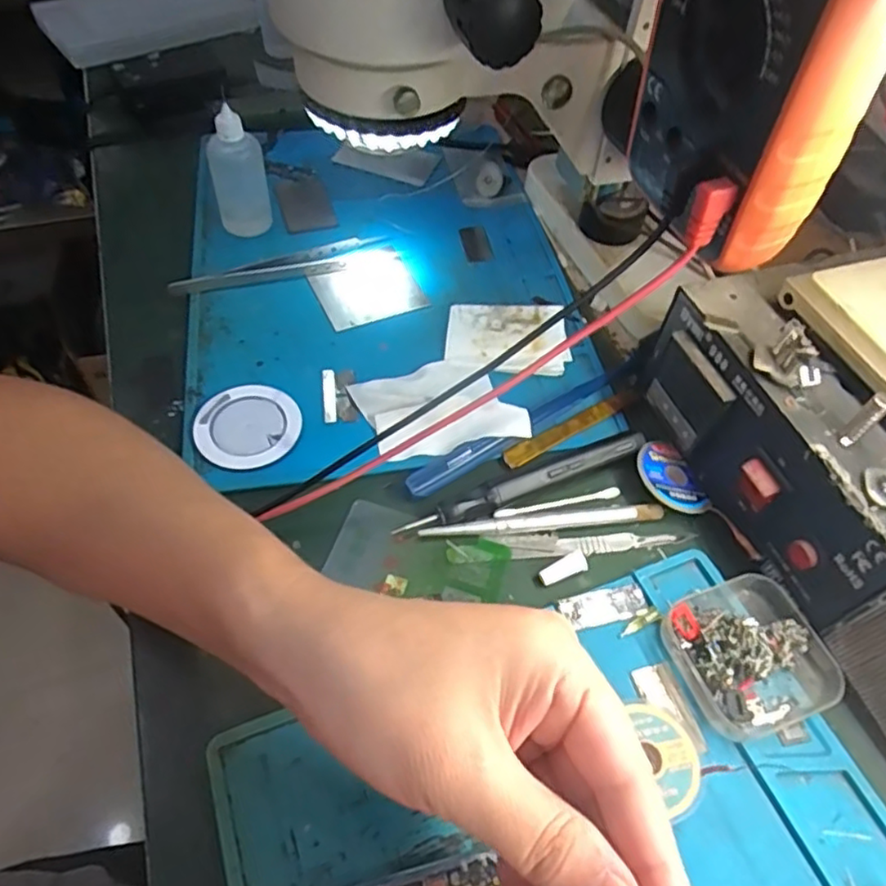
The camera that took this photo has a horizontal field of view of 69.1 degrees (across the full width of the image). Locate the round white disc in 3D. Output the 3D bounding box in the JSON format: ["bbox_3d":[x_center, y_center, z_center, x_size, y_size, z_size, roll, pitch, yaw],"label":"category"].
[{"bbox_3d":[-0.108,-0.009,0.356,0.055,0.006,0.053,1,54,-1],"label":"round white disc"}]

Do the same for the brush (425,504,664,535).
[{"bbox_3d":[0.053,0.041,0.331,0.124,0.007,0.009,-5,54,-6],"label":"brush"}]

